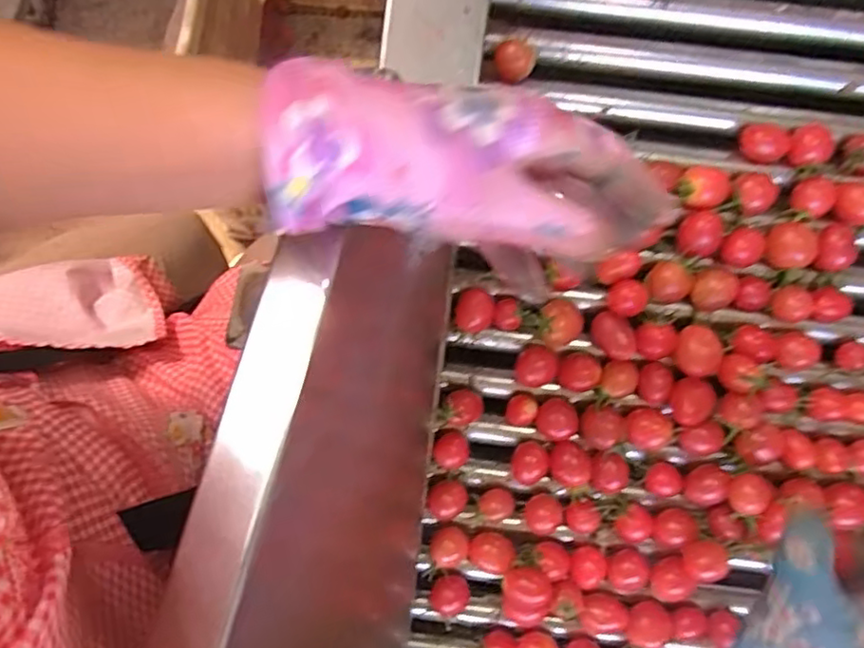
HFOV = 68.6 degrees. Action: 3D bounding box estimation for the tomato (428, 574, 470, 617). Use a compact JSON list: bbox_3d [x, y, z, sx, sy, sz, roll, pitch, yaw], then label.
[{"bbox_3d":[0.012,0.186,0.436,0.027,0.029,0.025,1,71,-2],"label":"tomato"}]

